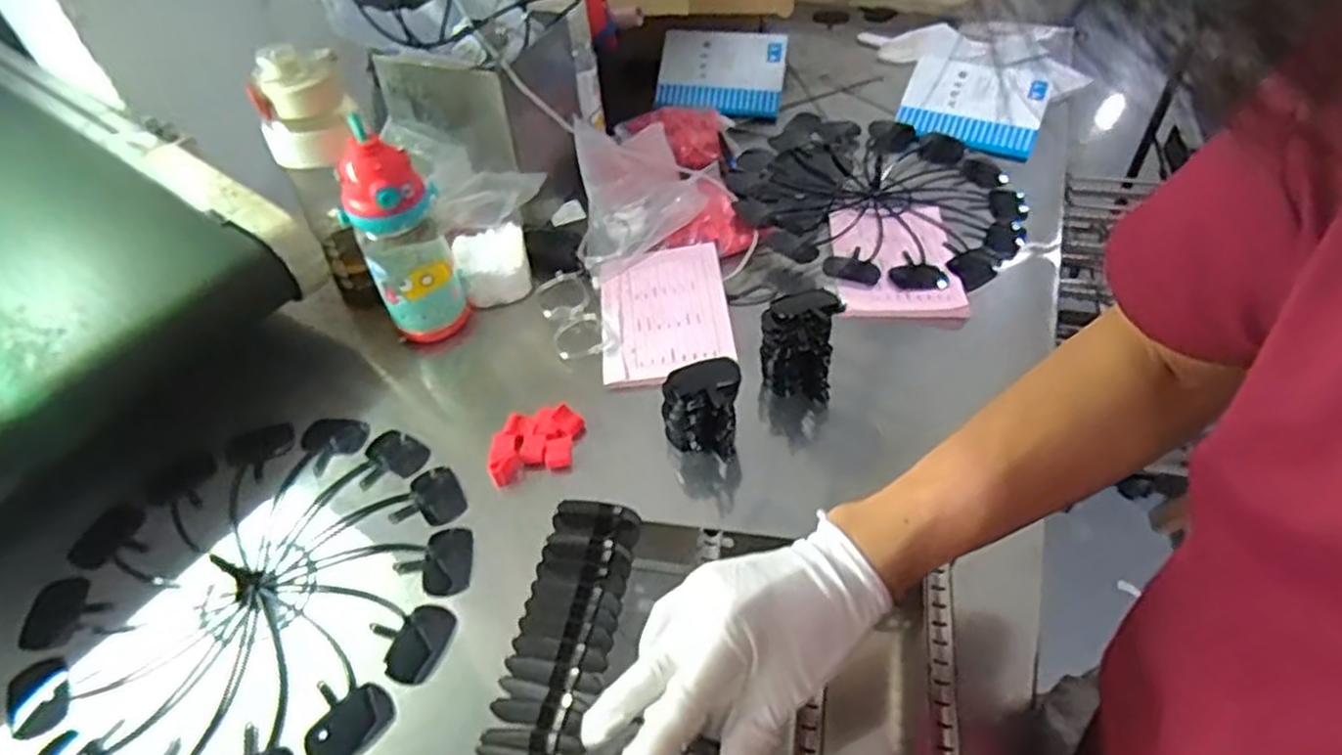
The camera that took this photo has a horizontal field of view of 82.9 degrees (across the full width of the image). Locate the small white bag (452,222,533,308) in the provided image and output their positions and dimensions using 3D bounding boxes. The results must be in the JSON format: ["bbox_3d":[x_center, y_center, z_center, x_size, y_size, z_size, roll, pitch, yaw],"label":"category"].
[{"bbox_3d":[-0.184,-0.115,0.797,0.073,0.062,0.059,-17,49,-12],"label":"small white bag"}]

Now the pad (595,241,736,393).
[{"bbox_3d":[-0.007,-0.066,0.765,0.126,0.020,0.176,-6,47,-2],"label":"pad"}]

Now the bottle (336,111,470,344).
[{"bbox_3d":[-0.251,-0.127,0.718,0.075,0.217,0.070,-10,48,-5],"label":"bottle"}]

